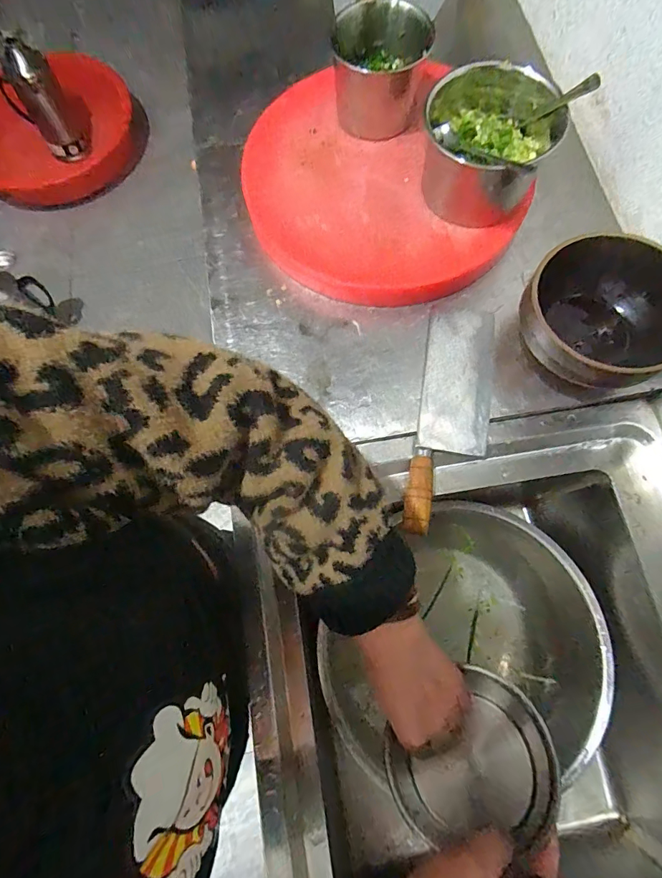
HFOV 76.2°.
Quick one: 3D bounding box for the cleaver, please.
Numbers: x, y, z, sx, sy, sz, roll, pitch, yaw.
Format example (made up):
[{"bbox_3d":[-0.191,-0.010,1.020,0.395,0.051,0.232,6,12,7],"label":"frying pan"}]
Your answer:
[{"bbox_3d":[0.155,-0.031,0.529,0.089,0.028,0.302,11,76,4],"label":"cleaver"}]

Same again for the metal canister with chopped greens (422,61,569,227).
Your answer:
[{"bbox_3d":[0.194,-0.368,0.533,0.146,0.114,0.140,3,76,2],"label":"metal canister with chopped greens"}]

